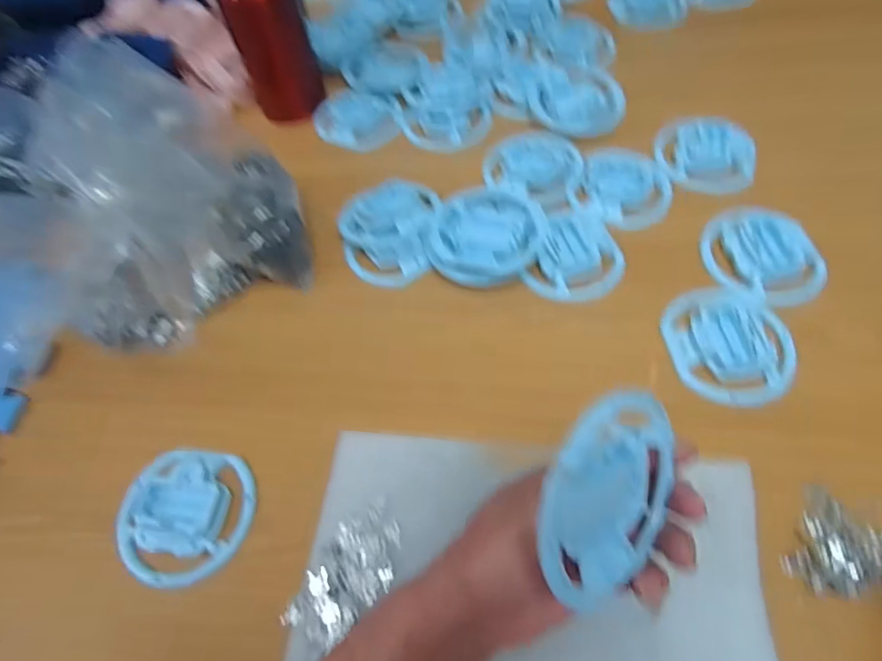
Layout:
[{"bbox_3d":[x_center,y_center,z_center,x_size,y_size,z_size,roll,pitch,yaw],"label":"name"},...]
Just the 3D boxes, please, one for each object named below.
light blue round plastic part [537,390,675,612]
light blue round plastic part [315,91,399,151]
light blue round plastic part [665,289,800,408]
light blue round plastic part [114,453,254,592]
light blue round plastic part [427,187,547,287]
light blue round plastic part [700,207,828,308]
[{"bbox_3d":[0.086,0.082,0.258,0.091,0.107,0.008,-10,16,-34],"label":"light blue round plastic part"},{"bbox_3d":[-0.103,-0.254,0.628,0.090,0.032,0.080,-22,59,-7],"label":"light blue round plastic part"},{"bbox_3d":[0.241,0.010,0.429,0.099,0.022,0.103,-3,59,4],"label":"light blue round plastic part"},{"bbox_3d":[-0.195,0.138,0.397,0.099,0.024,0.097,-3,59,4],"label":"light blue round plastic part"},{"bbox_3d":[0.043,-0.089,0.488,0.102,0.026,0.100,-3,59,4],"label":"light blue round plastic part"},{"bbox_3d":[0.290,-0.071,0.472,0.082,0.023,0.104,-25,60,-9],"label":"light blue round plastic part"}]

